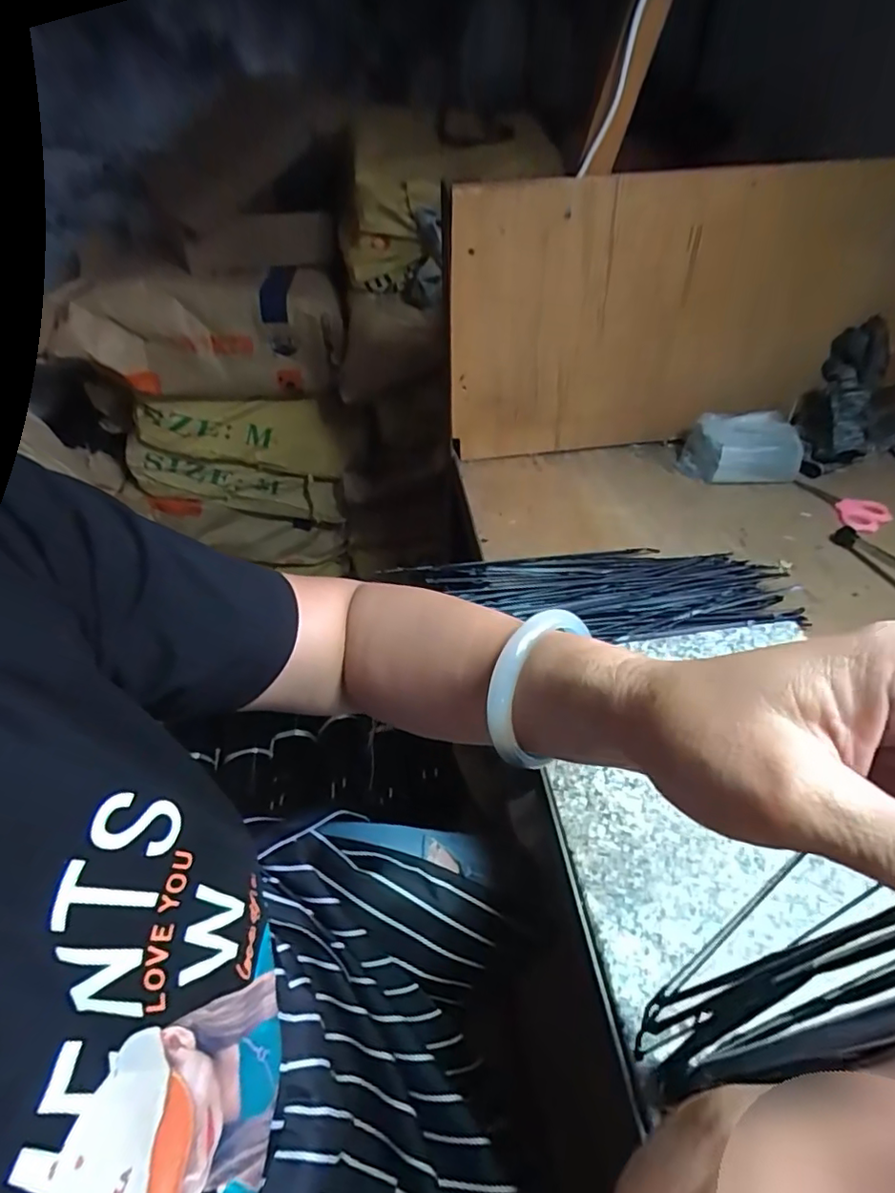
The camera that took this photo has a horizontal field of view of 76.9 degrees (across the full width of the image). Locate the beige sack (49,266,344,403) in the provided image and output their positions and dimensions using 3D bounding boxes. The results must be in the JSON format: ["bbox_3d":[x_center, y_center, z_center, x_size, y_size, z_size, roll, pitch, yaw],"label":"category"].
[{"bbox_3d":[-0.419,-0.447,0.998,0.458,0.188,0.137,-3,47,-1],"label":"beige sack"}]

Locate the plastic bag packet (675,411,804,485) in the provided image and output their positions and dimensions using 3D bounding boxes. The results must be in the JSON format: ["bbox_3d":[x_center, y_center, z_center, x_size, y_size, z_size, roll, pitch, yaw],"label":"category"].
[{"bbox_3d":[0.355,-0.181,0.682,0.128,0.055,0.068,3,48,4],"label":"plastic bag packet"}]

